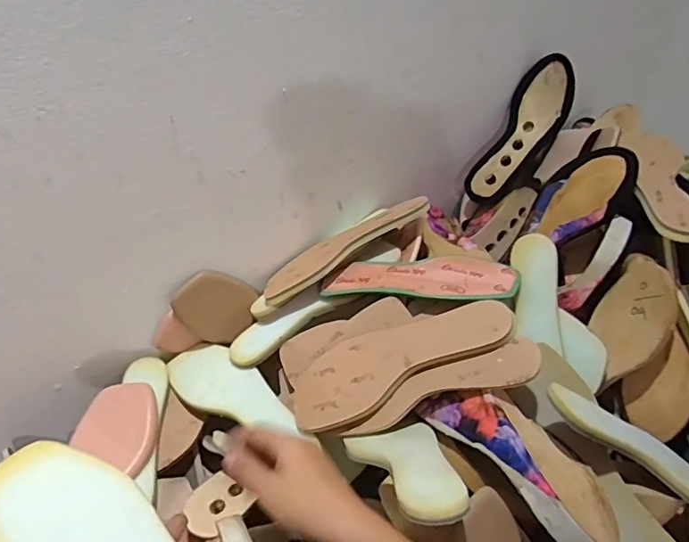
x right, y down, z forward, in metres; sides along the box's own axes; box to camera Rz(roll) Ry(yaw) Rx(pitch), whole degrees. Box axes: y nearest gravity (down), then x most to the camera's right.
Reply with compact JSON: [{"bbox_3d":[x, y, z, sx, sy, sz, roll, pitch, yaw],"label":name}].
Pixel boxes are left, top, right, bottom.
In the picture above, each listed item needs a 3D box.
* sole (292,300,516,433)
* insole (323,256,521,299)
[{"bbox_3d":[0.054,0.093,0.542,0.243,0.020,0.082,-26,40,12],"label":"sole"},{"bbox_3d":[0.086,0.012,0.615,0.226,0.024,0.074,-1,38,18],"label":"insole"}]

